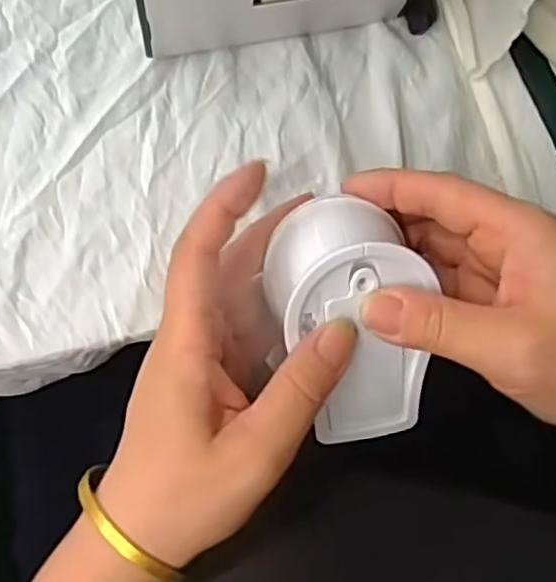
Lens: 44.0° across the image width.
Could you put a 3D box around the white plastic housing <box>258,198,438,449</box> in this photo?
[{"bbox_3d":[0.029,0.013,0.289,0.058,0.043,0.093,-12,115,-6],"label":"white plastic housing"}]

